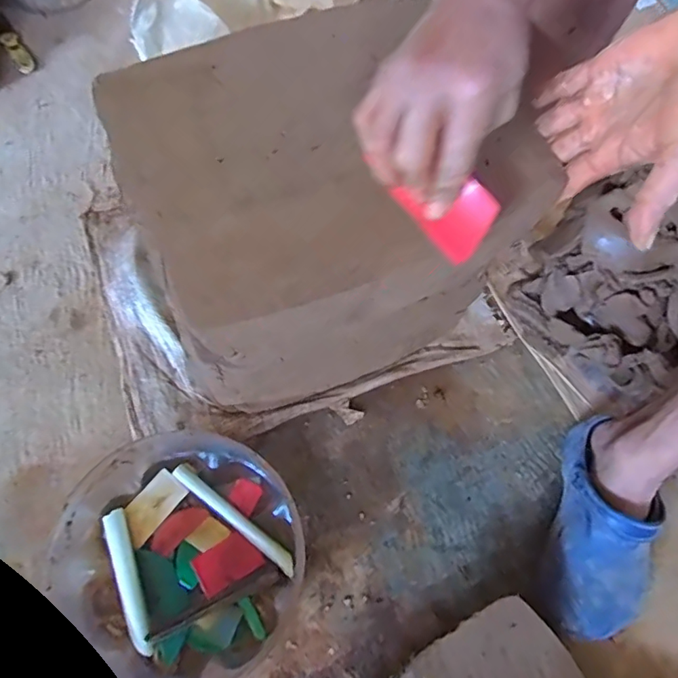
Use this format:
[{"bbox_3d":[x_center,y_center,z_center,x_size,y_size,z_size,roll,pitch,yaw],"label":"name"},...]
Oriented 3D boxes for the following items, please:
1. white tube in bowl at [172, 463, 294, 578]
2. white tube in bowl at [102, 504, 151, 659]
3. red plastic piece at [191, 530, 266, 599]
[{"bbox_3d":[-0.122,0.207,0.588,0.177,0.014,0.019,36,68,12],"label":"white tube in bowl"},{"bbox_3d":[-0.229,0.262,0.552,0.023,0.014,0.148,-19,68,-12],"label":"white tube in bowl"},{"bbox_3d":[-0.124,0.248,0.564,0.069,0.004,0.046,-28,70,-19],"label":"red plastic piece"}]

